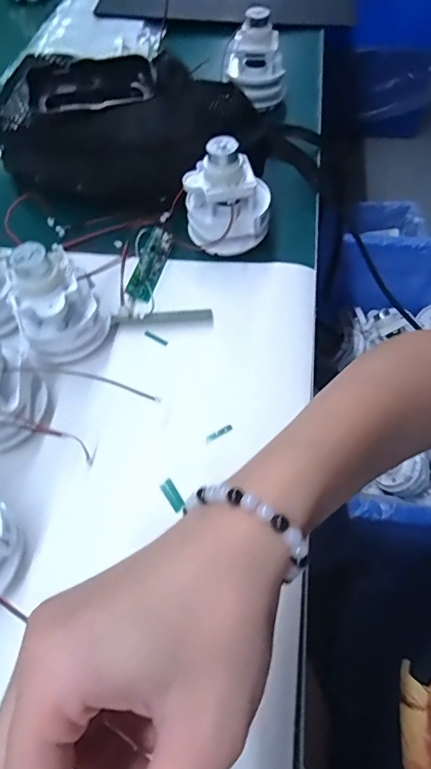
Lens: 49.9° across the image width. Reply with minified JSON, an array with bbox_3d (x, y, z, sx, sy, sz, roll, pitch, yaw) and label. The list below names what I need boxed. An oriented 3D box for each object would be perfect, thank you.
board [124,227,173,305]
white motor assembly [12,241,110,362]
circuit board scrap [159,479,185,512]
[{"bbox_3d":[-0.056,-0.105,0.400,0.022,0.007,0.073,20,65,-2],"label":"board"},{"bbox_3d":[-0.114,-0.060,0.331,0.059,0.079,0.053,-26,60,-12],"label":"white motor assembly"},{"bbox_3d":[-0.028,0.071,0.299,0.009,0.004,0.022,-30,61,-14],"label":"circuit board scrap"}]

